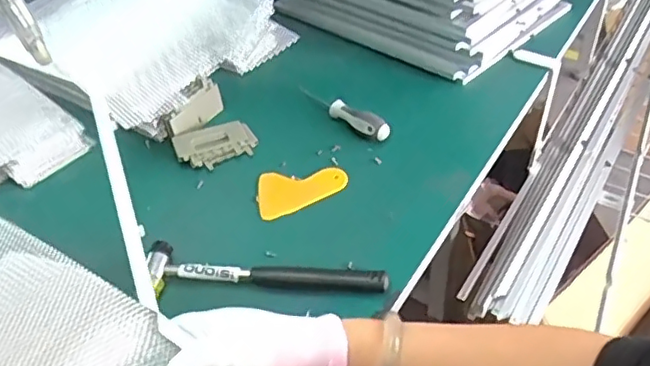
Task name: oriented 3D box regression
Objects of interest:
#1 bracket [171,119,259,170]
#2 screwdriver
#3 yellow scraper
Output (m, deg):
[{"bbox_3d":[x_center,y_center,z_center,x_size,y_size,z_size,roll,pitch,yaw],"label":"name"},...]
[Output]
[{"bbox_3d":[-0.134,-0.047,0.744,0.096,0.019,0.057,-14,45,-7],"label":"bracket"},{"bbox_3d":[0.020,-0.089,0.762,0.144,0.029,0.027,29,55,30],"label":"screwdriver"},{"bbox_3d":[-0.025,0.011,0.688,0.100,0.011,0.067,-5,45,1],"label":"yellow scraper"}]

